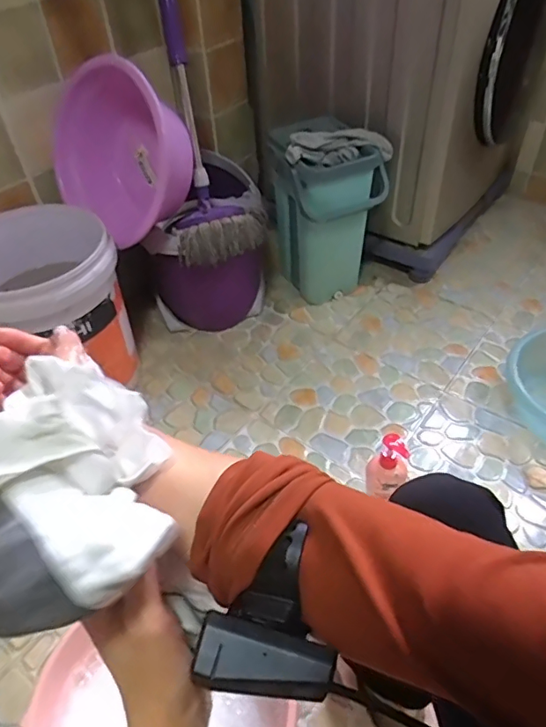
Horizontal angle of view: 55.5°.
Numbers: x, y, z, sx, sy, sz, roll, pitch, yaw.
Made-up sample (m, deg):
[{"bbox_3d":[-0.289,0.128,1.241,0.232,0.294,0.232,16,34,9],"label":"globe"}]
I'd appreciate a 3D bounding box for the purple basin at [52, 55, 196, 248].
[{"bbox_3d":[-0.321,-0.444,1.111,0.366,0.331,0.155,-2,21,39],"label":"purple basin"}]

